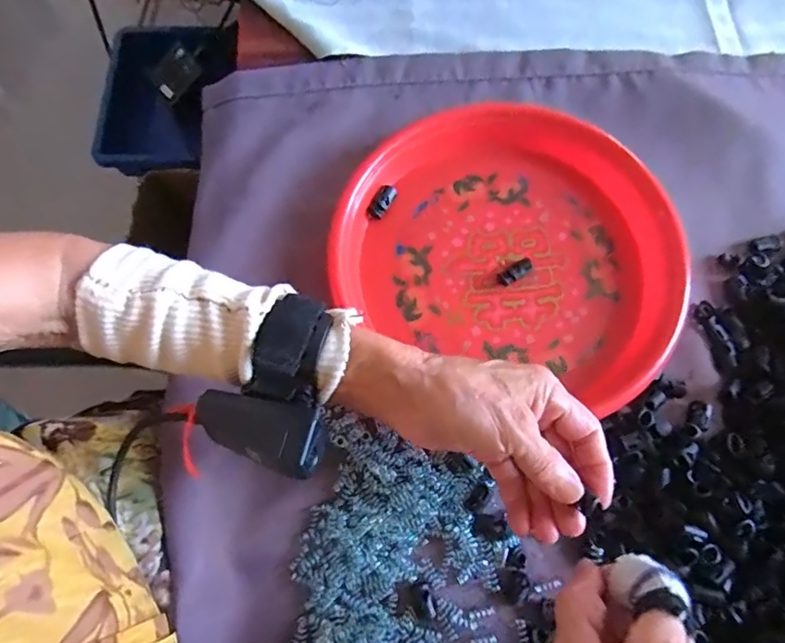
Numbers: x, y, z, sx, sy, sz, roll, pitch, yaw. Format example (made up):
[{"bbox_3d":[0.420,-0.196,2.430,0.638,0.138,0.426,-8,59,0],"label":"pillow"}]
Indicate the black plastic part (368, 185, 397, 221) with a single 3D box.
[{"bbox_3d":[-0.008,-0.096,0.404,0.012,0.006,0.029,32,77,9],"label":"black plastic part"}]

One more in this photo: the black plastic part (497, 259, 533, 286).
[{"bbox_3d":[0.093,-0.037,0.384,0.027,0.010,0.013,-30,76,-8],"label":"black plastic part"}]

